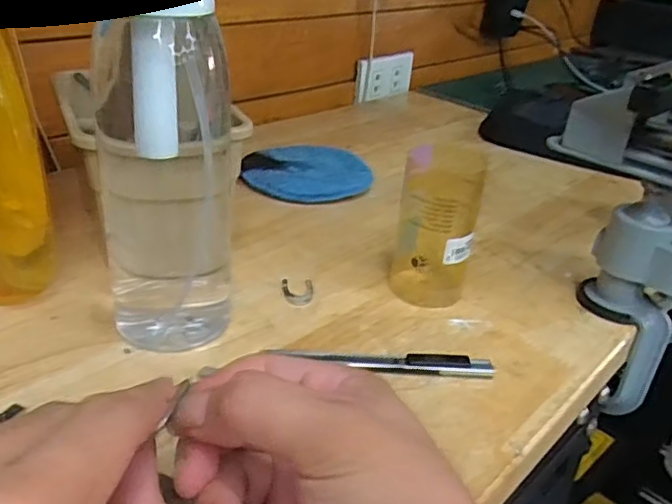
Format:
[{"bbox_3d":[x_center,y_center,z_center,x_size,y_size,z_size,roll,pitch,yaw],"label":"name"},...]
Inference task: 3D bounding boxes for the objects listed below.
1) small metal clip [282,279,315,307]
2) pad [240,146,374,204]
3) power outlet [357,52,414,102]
[{"bbox_3d":[-0.025,0.026,0.417,0.021,0.004,0.030,2,31,-10],"label":"small metal clip"},{"bbox_3d":[-0.026,-0.073,0.578,0.116,0.014,0.105,16,29,17],"label":"pad"},{"bbox_3d":[0.074,-0.255,0.908,0.014,0.059,0.117,29,35,36],"label":"power outlet"}]

